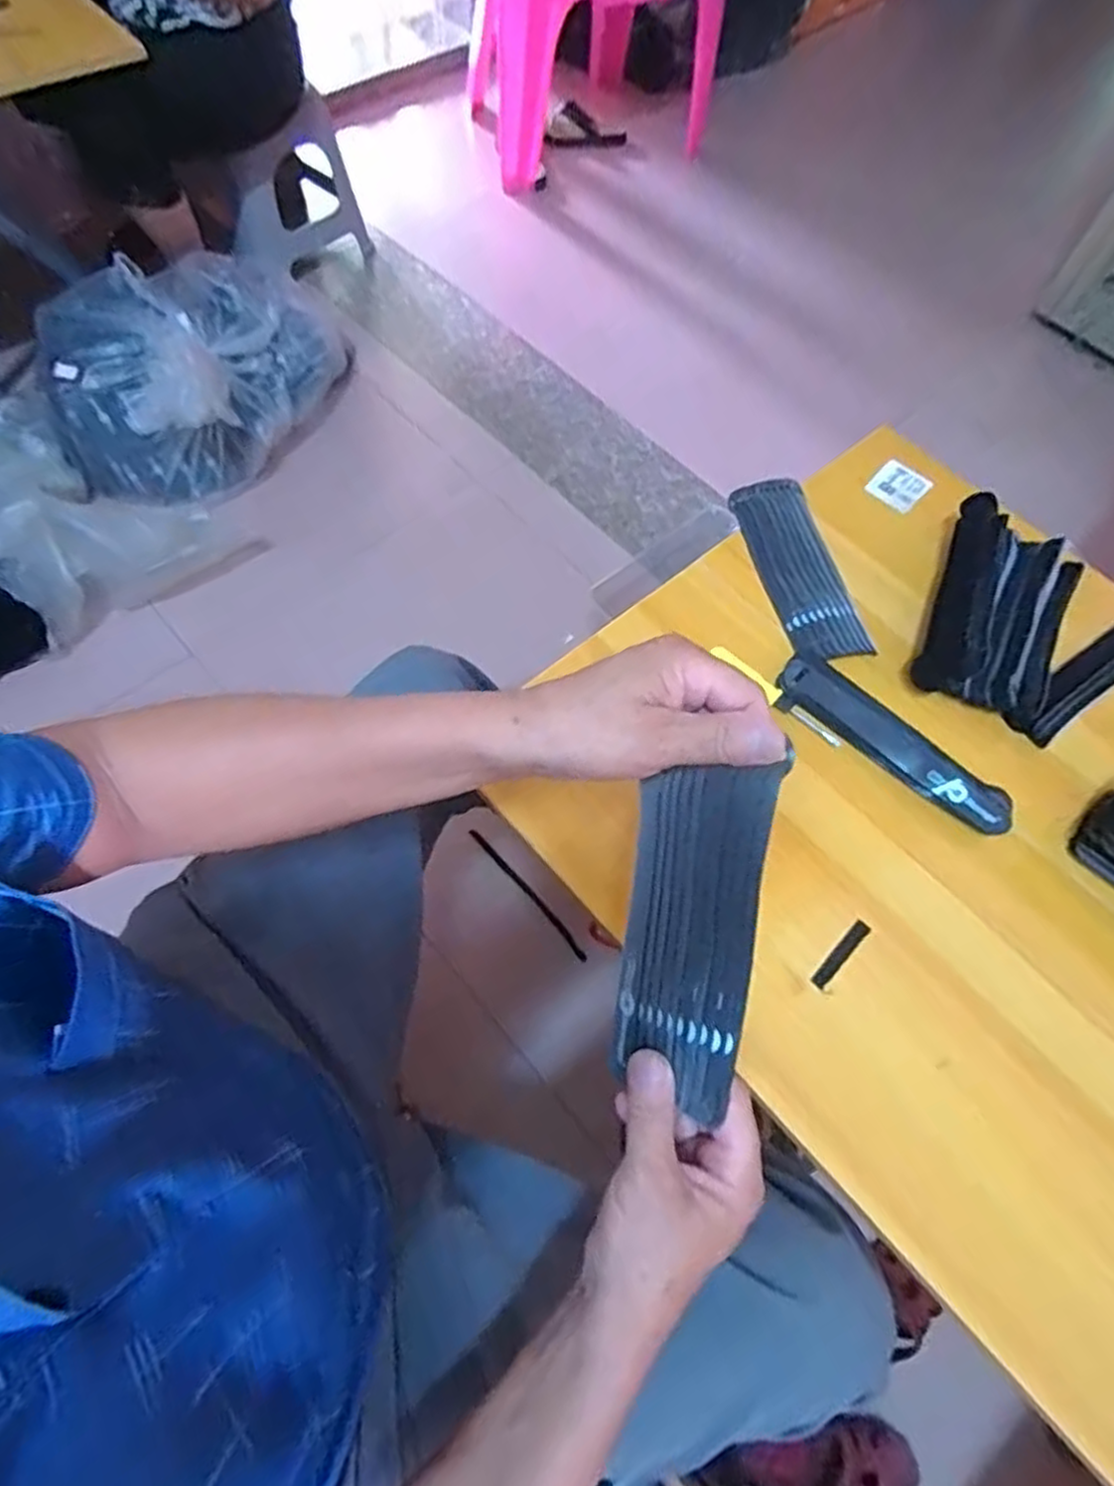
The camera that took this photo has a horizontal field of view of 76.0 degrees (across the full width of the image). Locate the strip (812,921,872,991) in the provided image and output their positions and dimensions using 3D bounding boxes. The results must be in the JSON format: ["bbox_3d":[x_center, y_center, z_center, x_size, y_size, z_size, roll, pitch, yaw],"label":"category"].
[{"bbox_3d":[0.204,0.151,0.509,0.061,0.004,0.010,-41,73,-20],"label":"strip"}]

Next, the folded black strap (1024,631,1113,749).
[{"bbox_3d":[0.467,-0.064,0.613,0.193,0.020,0.038,-33,70,-17],"label":"folded black strap"}]

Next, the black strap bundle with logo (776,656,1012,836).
[{"bbox_3d":[0.270,-0.004,0.572,0.199,0.015,0.048,40,68,15],"label":"black strap bundle with logo"}]

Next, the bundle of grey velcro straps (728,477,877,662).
[{"bbox_3d":[0.219,-0.162,0.648,0.075,0.007,0.198,-10,65,-8],"label":"bundle of grey velcro straps"}]

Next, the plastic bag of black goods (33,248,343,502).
[{"bbox_3d":[-0.636,-0.658,1.248,0.332,0.250,0.484,23,65,8],"label":"plastic bag of black goods"}]

